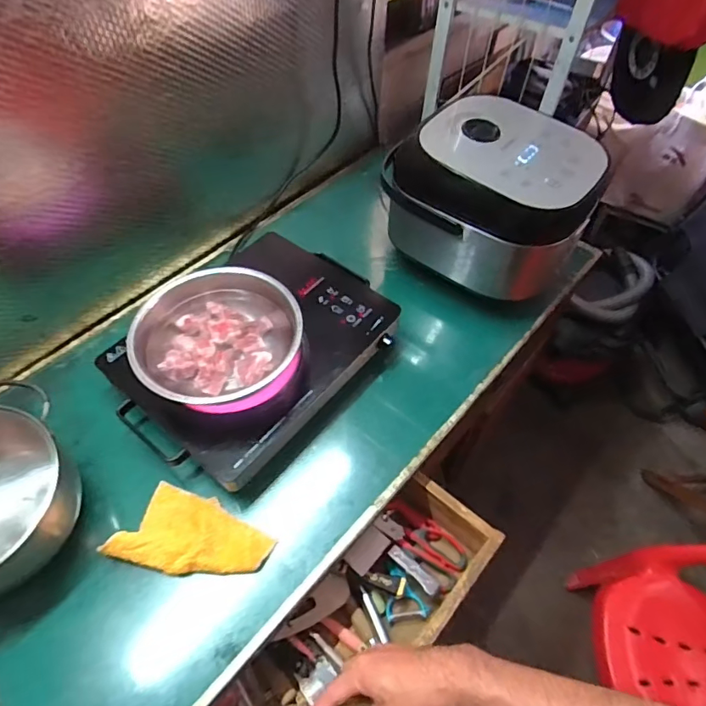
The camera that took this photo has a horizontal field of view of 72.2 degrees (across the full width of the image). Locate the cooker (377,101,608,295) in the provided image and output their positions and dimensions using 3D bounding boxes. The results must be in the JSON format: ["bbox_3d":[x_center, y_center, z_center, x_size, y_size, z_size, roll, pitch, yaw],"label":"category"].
[{"bbox_3d":[0.250,-0.280,0.864,0.321,0.218,0.278,38,62,23],"label":"cooker"}]

